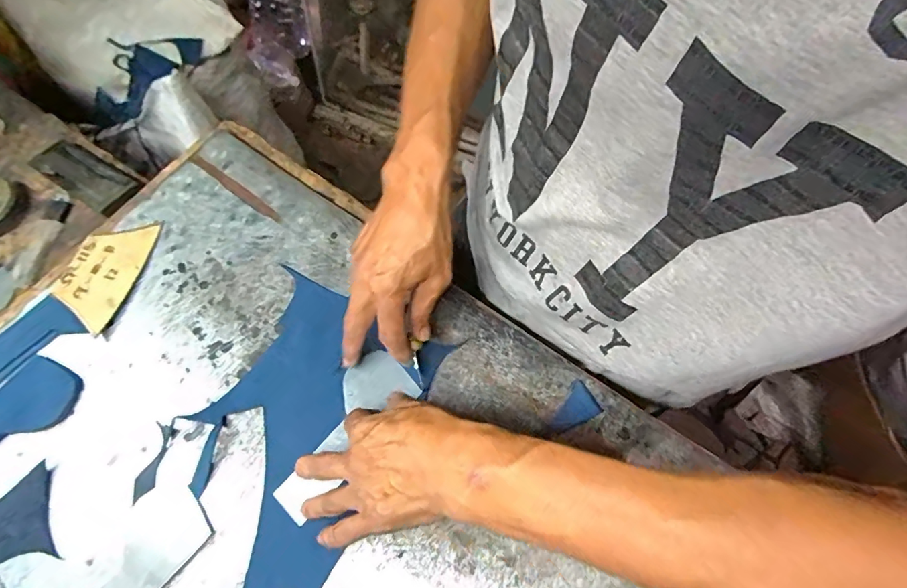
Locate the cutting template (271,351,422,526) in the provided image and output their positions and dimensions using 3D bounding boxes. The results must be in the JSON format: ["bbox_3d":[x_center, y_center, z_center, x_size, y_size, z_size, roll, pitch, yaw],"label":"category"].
[{"bbox_3d":[-0.097,0.113,0.399,0.061,0.009,0.144,36,72,25],"label":"cutting template"}]

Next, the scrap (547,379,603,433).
[{"bbox_3d":[0.099,0.097,0.401,0.045,0.004,0.031,-29,66,-10],"label":"scrap"}]

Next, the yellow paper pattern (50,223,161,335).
[{"bbox_3d":[-0.357,-0.024,0.478,0.074,0.011,0.117,13,66,9],"label":"yellow paper pattern"}]

